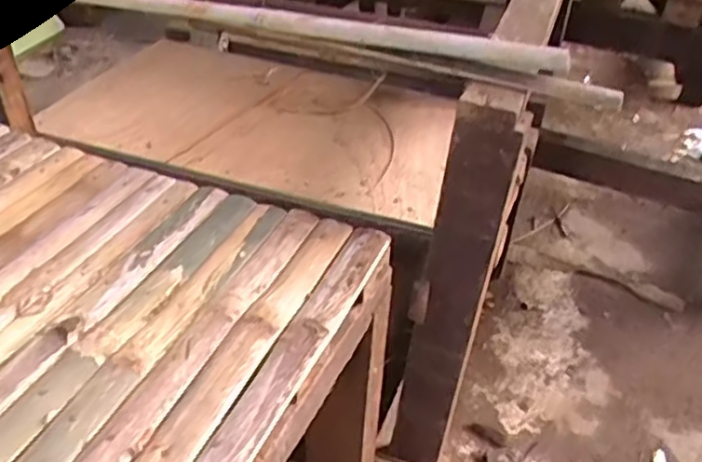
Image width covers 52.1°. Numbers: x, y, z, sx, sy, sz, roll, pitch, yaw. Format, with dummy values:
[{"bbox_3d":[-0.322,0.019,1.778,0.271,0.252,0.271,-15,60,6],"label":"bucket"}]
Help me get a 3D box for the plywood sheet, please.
[{"bbox_3d":[-0.098,-0.140,0.866,0.465,0.019,0.296,17,39,15],"label":"plywood sheet"}]

